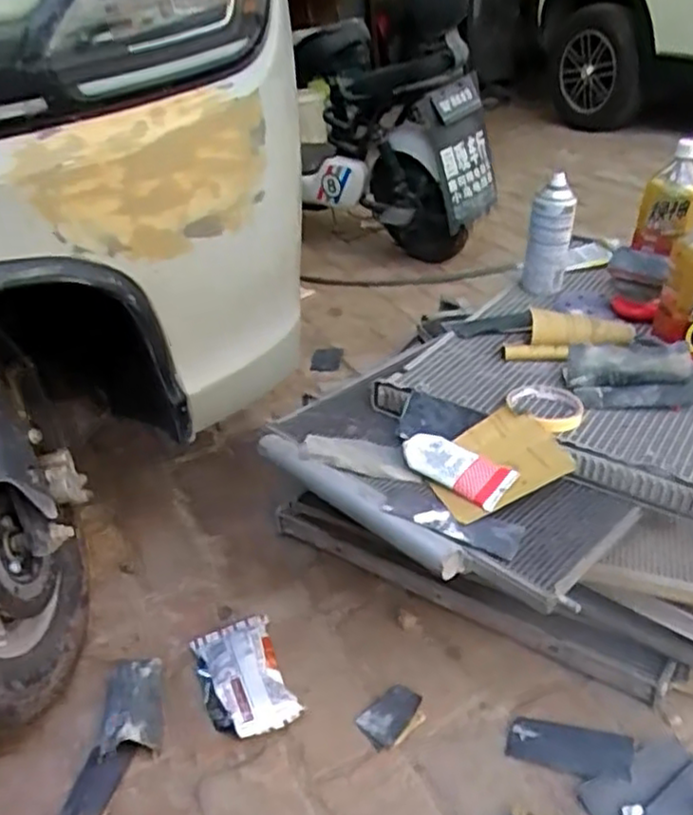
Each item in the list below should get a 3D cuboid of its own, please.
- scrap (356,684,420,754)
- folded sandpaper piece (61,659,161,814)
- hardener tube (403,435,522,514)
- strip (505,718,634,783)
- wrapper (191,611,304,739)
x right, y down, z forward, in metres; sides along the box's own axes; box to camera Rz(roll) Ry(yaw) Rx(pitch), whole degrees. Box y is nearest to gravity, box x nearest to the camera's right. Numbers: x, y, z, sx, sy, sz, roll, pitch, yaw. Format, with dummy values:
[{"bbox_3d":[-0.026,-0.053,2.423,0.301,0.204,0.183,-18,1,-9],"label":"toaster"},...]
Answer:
[{"bbox_3d":[0.053,0.378,0.882,0.079,0.018,0.054,-30,39,-31],"label":"scrap"},{"bbox_3d":[-0.278,0.398,0.881,0.107,0.045,0.195,3,48,16],"label":"folded sandpaper piece"},{"bbox_3d":[0.116,0.064,0.766,0.128,0.010,0.050,26,72,38],"label":"hardener tube"},{"bbox_3d":[0.255,0.391,0.821,0.136,0.008,0.058,-2,34,32],"label":"strip"},{"bbox_3d":[-0.135,0.349,0.932,0.109,0.046,0.185,-18,34,-15],"label":"wrapper"}]

